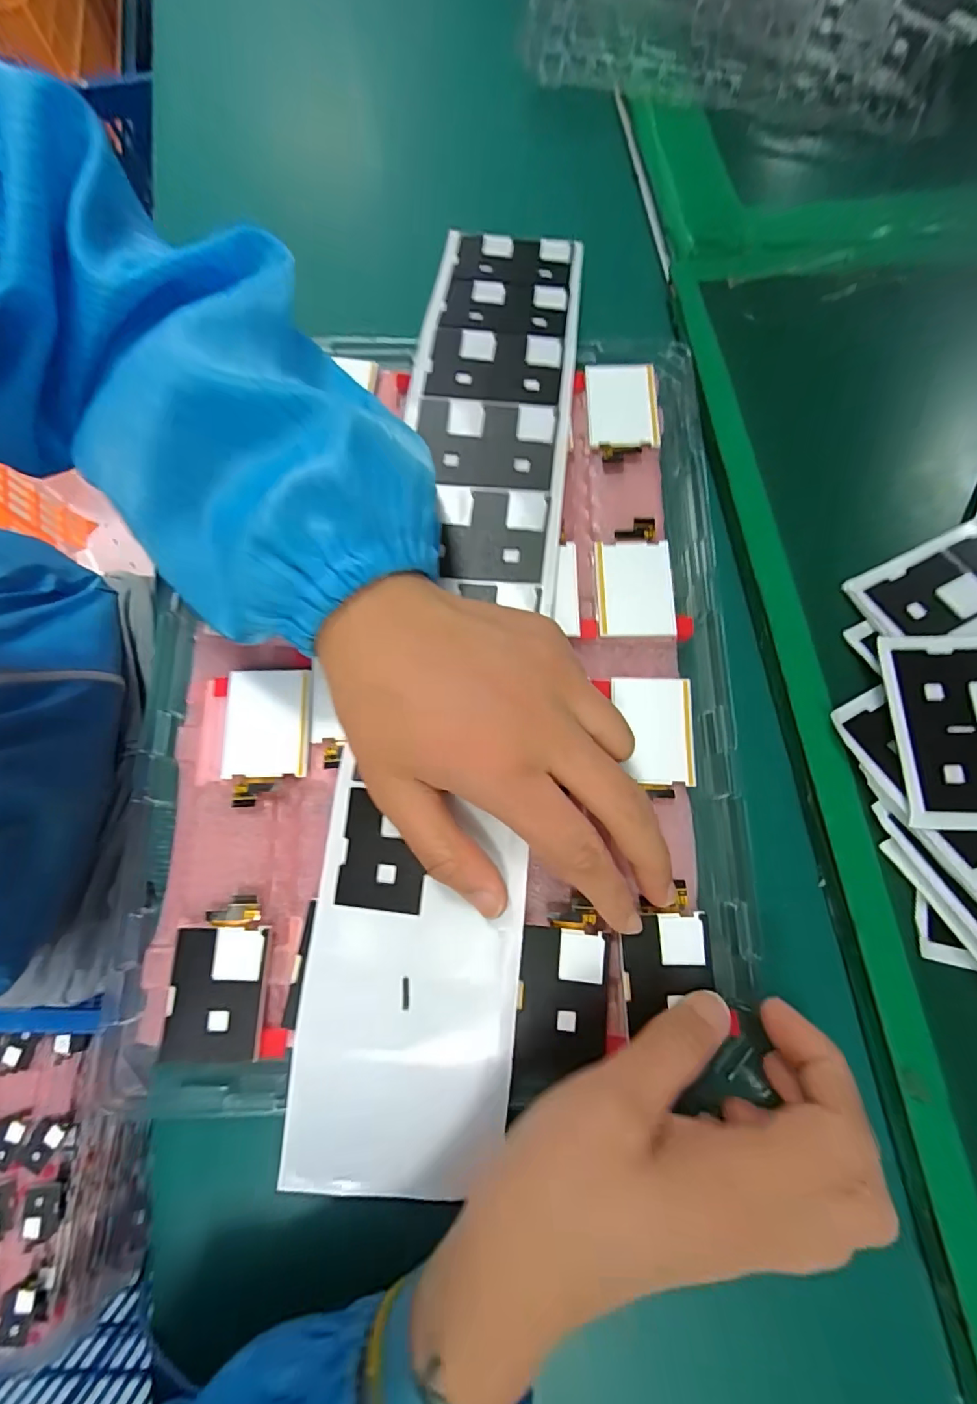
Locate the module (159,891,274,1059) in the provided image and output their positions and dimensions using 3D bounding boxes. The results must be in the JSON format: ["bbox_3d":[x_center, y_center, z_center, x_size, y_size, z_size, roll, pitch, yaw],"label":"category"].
[{"bbox_3d":[-0.104,0.106,0.202,0.035,0.008,0.055,0,77,-1],"label":"module"}]

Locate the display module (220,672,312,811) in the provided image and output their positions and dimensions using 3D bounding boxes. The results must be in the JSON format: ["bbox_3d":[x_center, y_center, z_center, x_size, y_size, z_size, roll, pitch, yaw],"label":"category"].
[{"bbox_3d":[-0.096,0.015,0.226,0.037,0.007,0.057,-2,77,-1],"label":"display module"}]

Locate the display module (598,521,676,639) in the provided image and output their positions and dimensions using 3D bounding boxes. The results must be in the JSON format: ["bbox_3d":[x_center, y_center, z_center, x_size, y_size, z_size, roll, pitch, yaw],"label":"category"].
[{"bbox_3d":[0.069,-0.058,0.245,0.035,0.005,0.057,0,77,-1],"label":"display module"}]

